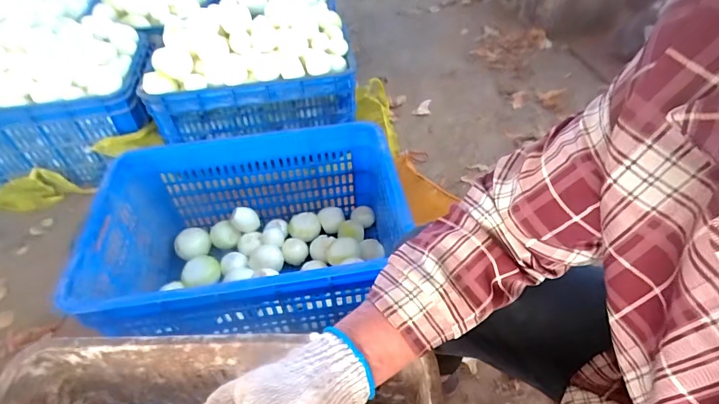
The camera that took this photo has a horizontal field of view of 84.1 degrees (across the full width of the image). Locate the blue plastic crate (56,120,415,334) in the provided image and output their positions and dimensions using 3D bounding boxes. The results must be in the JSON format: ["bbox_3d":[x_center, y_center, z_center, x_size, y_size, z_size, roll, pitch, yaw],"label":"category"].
[{"bbox_3d":[-0.179,0.077,0.781,0.545,0.265,0.373,-5,45,-6],"label":"blue plastic crate"}]

